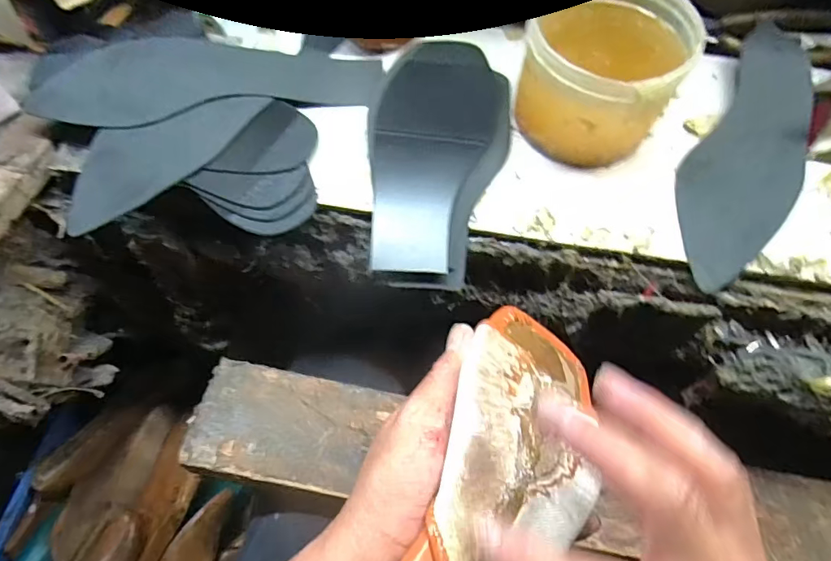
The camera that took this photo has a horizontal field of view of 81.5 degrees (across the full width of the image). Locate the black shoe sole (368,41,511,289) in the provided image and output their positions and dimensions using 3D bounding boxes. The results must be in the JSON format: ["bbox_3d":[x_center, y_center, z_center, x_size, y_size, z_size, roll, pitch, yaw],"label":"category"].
[{"bbox_3d":[0.018,-0.095,0.345,0.098,0.012,0.207,2,67,1],"label":"black shoe sole"}]

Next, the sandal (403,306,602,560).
[{"bbox_3d":[0.038,0.104,0.223,0.077,0.036,0.234,26,50,11],"label":"sandal"}]

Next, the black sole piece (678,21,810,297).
[{"bbox_3d":[0.240,-0.093,0.342,0.072,0.020,0.227,30,71,12],"label":"black sole piece"}]

